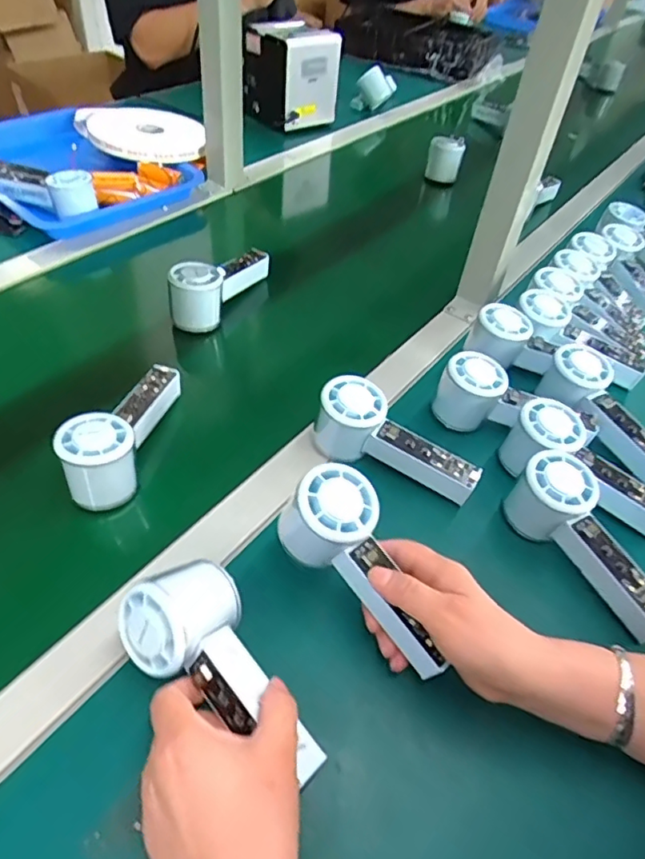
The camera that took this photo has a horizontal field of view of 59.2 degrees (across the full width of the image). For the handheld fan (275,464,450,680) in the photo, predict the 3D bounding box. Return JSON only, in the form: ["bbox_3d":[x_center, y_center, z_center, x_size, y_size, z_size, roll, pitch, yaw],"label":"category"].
[{"bbox_3d":[0.029,0.096,0.397,0.057,0.054,0.148,-30,84,-31],"label":"handheld fan"}]

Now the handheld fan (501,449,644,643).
[{"bbox_3d":[0.215,0.092,0.461,0.056,0.059,0.154,-24,68,-27],"label":"handheld fan"}]

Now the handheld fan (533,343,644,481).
[{"bbox_3d":[0.284,-0.015,0.565,0.061,0.050,0.158,-24,69,-27],"label":"handheld fan"}]

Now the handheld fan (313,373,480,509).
[{"bbox_3d":[0.063,0.016,0.512,0.155,0.062,0.053,32,50,6],"label":"handheld fan"}]

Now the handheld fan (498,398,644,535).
[{"bbox_3d":[0.234,0.041,0.509,0.155,0.059,0.066,37,51,7],"label":"handheld fan"}]

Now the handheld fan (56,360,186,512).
[{"bbox_3d":[-0.169,-0.007,0.492,0.057,0.054,0.149,12,46,4],"label":"handheld fan"}]

